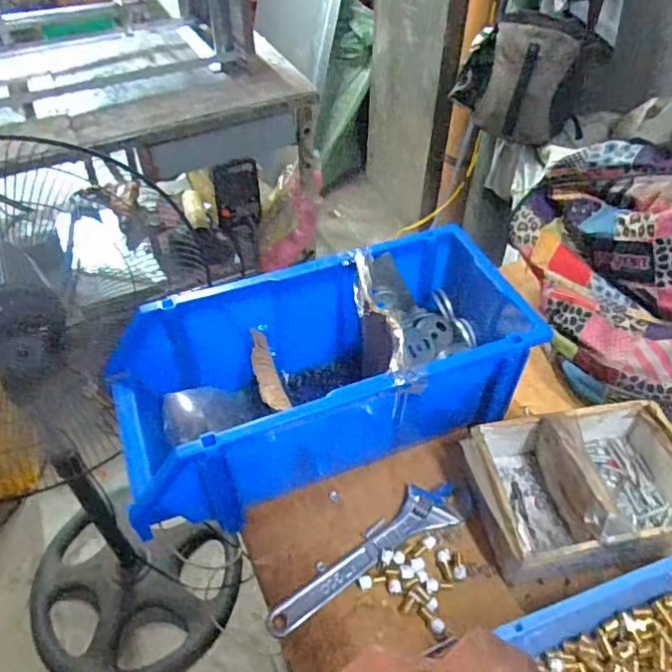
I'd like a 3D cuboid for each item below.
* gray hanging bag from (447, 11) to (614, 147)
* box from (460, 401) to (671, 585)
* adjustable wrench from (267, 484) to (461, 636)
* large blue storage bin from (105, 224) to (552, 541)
[{"bbox_3d":[0.438,-0.612,1.332,0.290,0.242,0.130,33,56,26],"label":"gray hanging bag"},{"bbox_3d":[0.264,0.160,0.607,0.232,0.092,0.160,-8,47,-7],"label":"box"},{"bbox_3d":[0.026,0.233,0.595,0.221,0.013,0.054,-27,52,-22],"label":"adjustable wrench"},{"bbox_3d":[-0.020,0.043,0.645,0.433,0.168,0.200,-16,50,-14],"label":"large blue storage bin"}]

